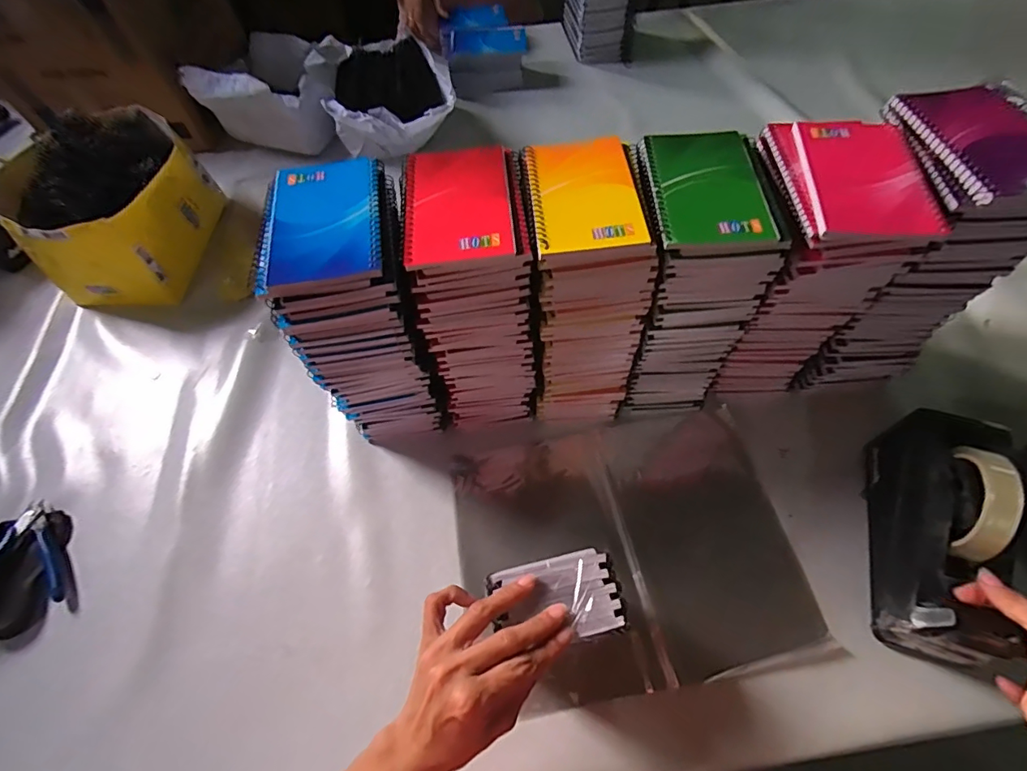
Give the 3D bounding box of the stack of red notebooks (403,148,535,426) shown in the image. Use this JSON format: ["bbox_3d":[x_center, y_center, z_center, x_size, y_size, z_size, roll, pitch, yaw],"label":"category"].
[{"bbox_3d":[-0.033,-0.082,0.483,0.095,0.245,0.128,-5,61,0],"label":"stack of red notebooks"}]

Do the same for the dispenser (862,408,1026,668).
[{"bbox_3d":[0.378,0.123,0.421,0.075,0.116,0.197,17,63,14],"label":"dispenser"}]

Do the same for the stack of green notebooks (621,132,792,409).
[{"bbox_3d":[0.165,-0.097,0.483,0.100,0.245,0.129,-3,61,1],"label":"stack of green notebooks"}]

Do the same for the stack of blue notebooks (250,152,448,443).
[{"bbox_3d":[-0.138,-0.060,0.483,0.105,0.262,0.135,-11,61,-3],"label":"stack of blue notebooks"}]

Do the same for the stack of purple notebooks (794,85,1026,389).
[{"bbox_3d":[0.368,-0.118,0.473,0.103,0.259,0.136,2,61,4],"label":"stack of purple notebooks"}]

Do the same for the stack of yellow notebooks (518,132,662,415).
[{"bbox_3d":[0.068,-0.088,0.480,0.094,0.236,0.139,-3,61,1],"label":"stack of yellow notebooks"}]

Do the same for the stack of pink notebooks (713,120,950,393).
[{"bbox_3d":[0.270,-0.103,0.478,0.104,0.249,0.131,2,61,4],"label":"stack of pink notebooks"}]

